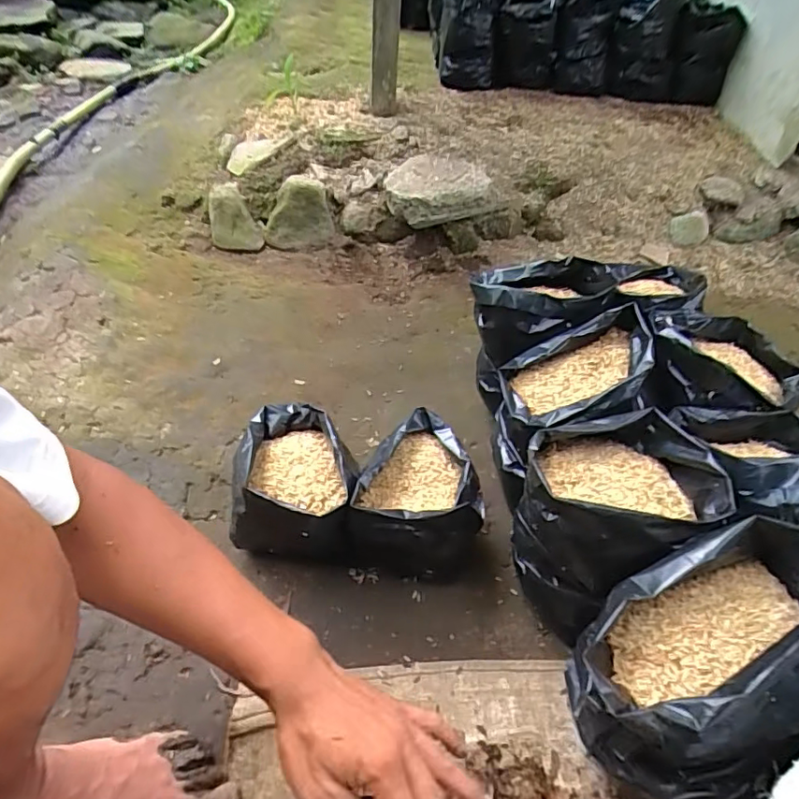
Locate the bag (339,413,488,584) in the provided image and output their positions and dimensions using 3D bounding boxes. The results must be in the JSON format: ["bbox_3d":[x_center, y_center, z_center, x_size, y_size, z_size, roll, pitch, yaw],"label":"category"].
[{"bbox_3d":[0.030,0.117,0.606,0.127,0.127,0.181,18,48,11],"label":"bag"}]

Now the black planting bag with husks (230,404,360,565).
[{"bbox_3d":[-0.115,0.091,0.607,0.129,0.120,0.172,4,46,-2],"label":"black planting bag with husks"}]

